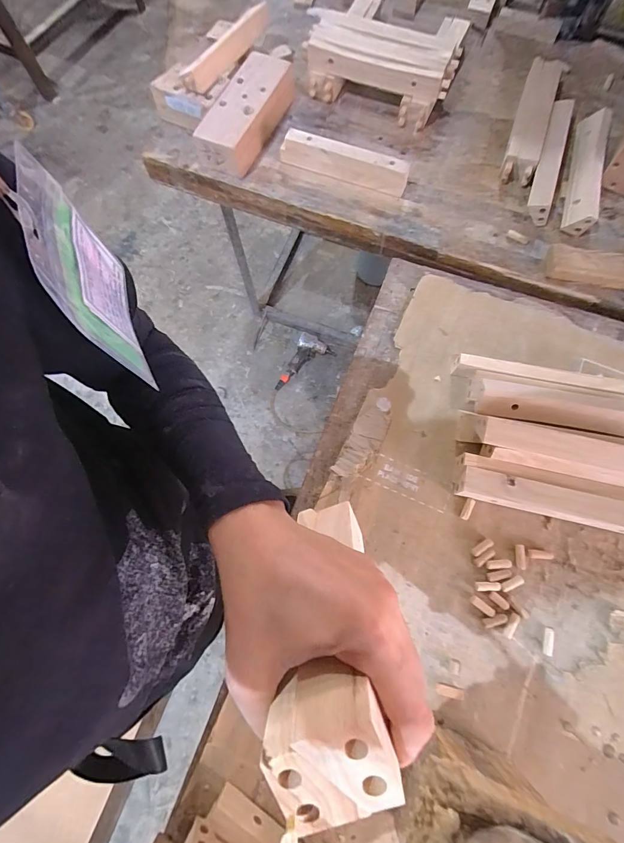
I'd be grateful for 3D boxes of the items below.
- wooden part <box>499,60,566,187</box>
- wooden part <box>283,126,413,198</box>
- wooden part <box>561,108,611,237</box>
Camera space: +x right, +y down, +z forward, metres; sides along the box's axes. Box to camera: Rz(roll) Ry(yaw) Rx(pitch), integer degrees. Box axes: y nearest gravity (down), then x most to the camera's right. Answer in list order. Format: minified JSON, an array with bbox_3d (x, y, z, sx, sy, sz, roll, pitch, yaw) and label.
[{"bbox_3d":[0.400,-0.551,0.700,0.056,0.046,0.271,19,74,6],"label":"wooden part"},{"bbox_3d":[0.054,-0.450,0.672,0.225,0.054,0.035,23,75,7],"label":"wooden part"},{"bbox_3d":[0.474,-0.434,0.665,0.053,0.044,0.246,17,74,5],"label":"wooden part"}]

